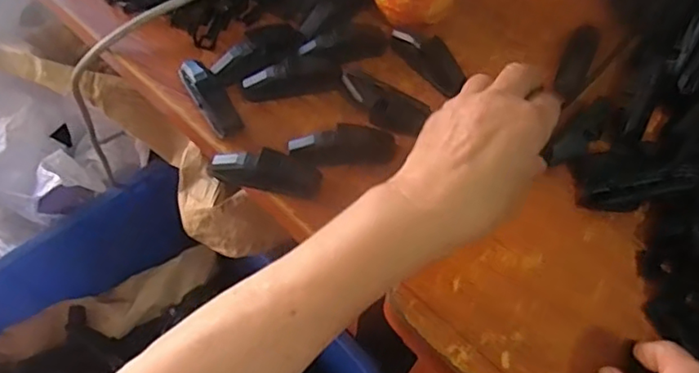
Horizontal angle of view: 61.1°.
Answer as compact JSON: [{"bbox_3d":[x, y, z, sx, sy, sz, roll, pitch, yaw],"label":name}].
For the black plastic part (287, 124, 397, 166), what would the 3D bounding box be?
[{"bbox_3d":[-0.005,-0.029,0.416,0.073,0.016,0.024,-1,58,2],"label":"black plastic part"}]

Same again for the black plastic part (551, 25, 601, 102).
[{"bbox_3d":[0.181,-0.101,0.468,0.022,0.008,0.084,23,61,15],"label":"black plastic part"}]

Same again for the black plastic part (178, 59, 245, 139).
[{"bbox_3d":[-0.102,-0.066,0.433,0.021,0.020,0.070,-30,62,-15],"label":"black plastic part"}]

